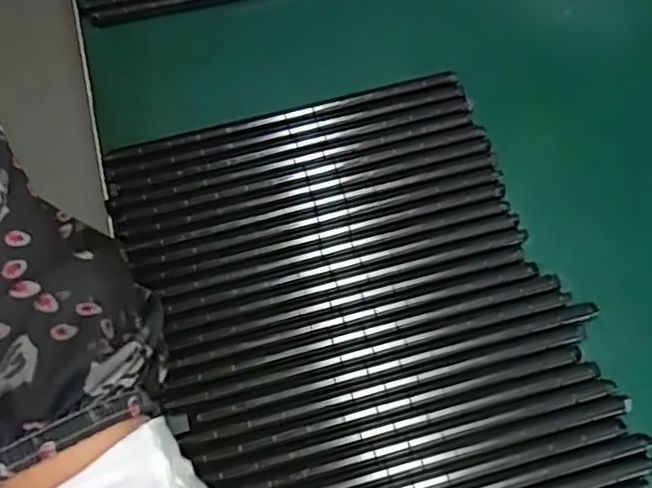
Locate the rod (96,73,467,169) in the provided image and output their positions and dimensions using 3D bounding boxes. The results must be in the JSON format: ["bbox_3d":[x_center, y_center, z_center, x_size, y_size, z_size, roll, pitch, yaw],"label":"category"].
[{"bbox_3d":[-0.020,-0.061,0.320,0.170,0.004,0.008,-15,68,-5],"label":"rod"}]

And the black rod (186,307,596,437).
[{"bbox_3d":[0.030,0.049,0.274,0.173,0.004,0.008,-15,68,-5],"label":"black rod"}]

